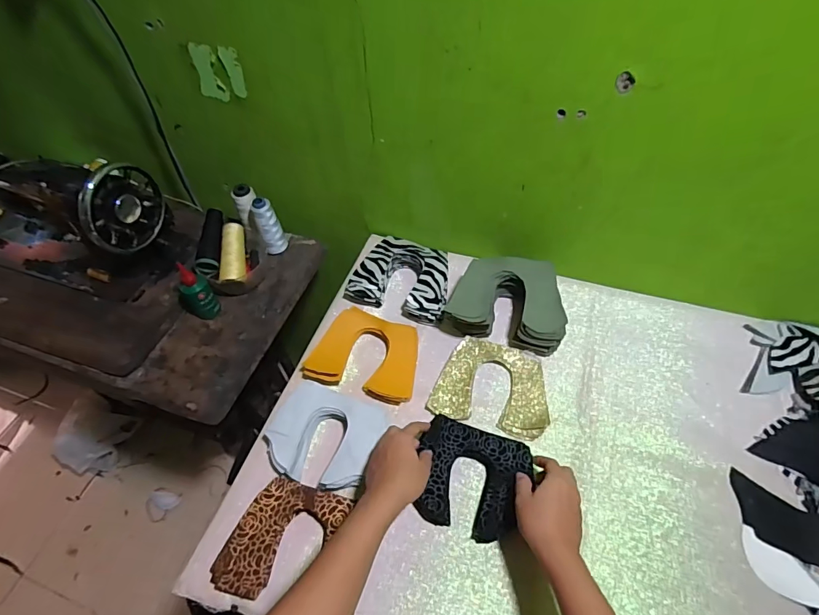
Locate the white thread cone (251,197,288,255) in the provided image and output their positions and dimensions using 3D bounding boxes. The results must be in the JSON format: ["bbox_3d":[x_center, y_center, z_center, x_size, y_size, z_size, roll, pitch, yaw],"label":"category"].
[{"bbox_3d":[-0.255,-0.147,0.804,0.041,0.109,0.039,-19,55,-11],"label":"white thread cone"}]

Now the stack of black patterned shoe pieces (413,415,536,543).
[{"bbox_3d":[0.078,0.219,0.561,0.131,0.031,0.122,15,56,13],"label":"stack of black patterned shoe pieces"}]

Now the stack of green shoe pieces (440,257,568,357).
[{"bbox_3d":[0.150,-0.010,0.687,0.177,0.075,0.135,11,55,11],"label":"stack of green shoe pieces"}]

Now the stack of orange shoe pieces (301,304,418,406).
[{"bbox_3d":[-0.067,0.068,0.666,0.158,0.031,0.120,10,55,9],"label":"stack of orange shoe pieces"}]

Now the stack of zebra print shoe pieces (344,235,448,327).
[{"bbox_3d":[-0.007,-0.049,0.747,0.159,0.051,0.132,16,56,14],"label":"stack of zebra print shoe pieces"}]

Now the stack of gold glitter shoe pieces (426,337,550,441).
[{"bbox_3d":[0.123,0.113,0.643,0.161,0.010,0.129,14,56,12],"label":"stack of gold glitter shoe pieces"}]

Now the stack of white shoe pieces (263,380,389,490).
[{"bbox_3d":[-0.113,0.173,0.592,0.149,0.035,0.122,14,56,13],"label":"stack of white shoe pieces"}]

